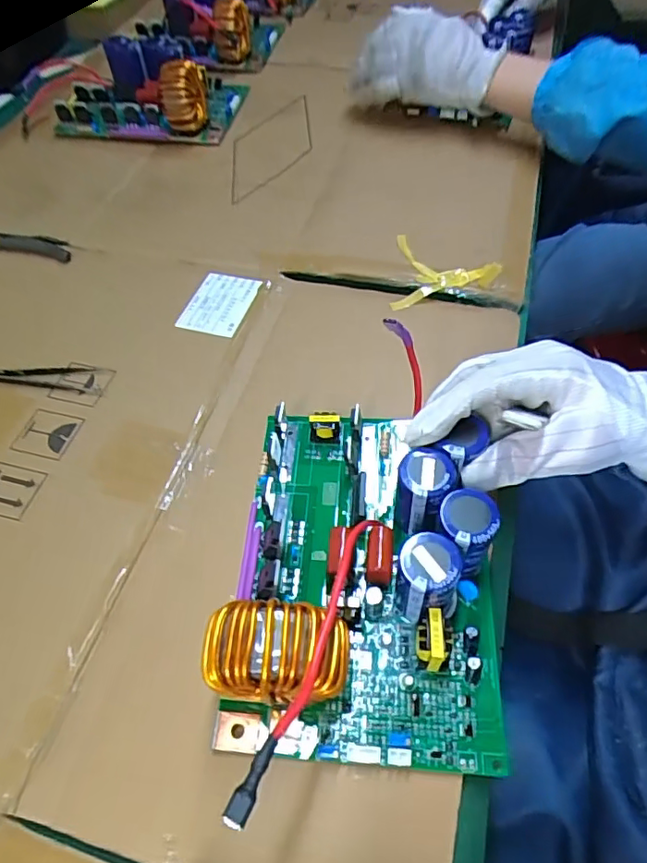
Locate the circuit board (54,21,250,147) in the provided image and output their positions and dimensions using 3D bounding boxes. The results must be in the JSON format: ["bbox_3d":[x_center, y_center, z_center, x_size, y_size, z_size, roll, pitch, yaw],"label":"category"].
[{"bbox_3d":[-0.193,-0.411,0.637,0.192,0.060,0.180,5,55,6],"label":"circuit board"}]

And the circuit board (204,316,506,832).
[{"bbox_3d":[0.019,0.055,0.280,0.134,0.083,0.197,0,55,3],"label":"circuit board"}]

